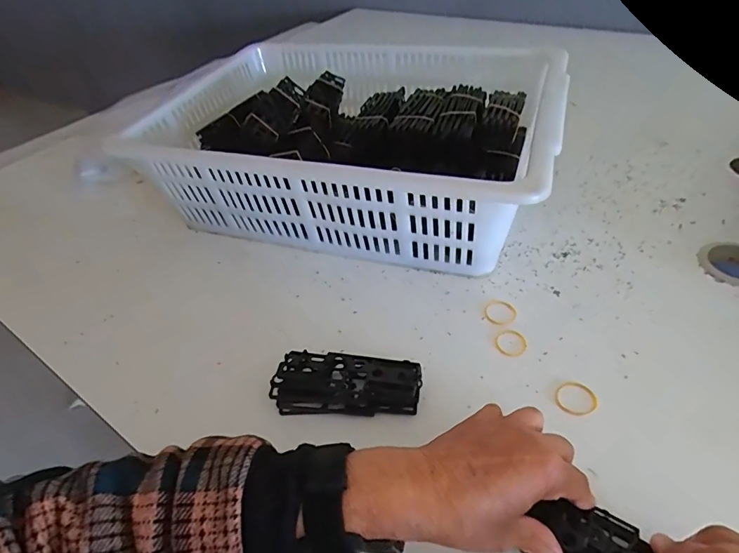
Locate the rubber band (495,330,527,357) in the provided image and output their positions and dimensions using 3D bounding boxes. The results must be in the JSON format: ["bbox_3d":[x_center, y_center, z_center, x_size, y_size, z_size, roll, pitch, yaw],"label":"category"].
[{"bbox_3d":[0.134,0.062,0.432,0.029,0.004,0.032,5,44,13],"label":"rubber band"}]

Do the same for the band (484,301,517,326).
[{"bbox_3d":[0.132,0.036,0.459,0.031,0.004,0.034,-4,43,4],"label":"band"}]

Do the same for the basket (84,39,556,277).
[{"bbox_3d":[-0.022,-0.190,0.621,0.488,0.136,0.384,9,45,17],"label":"basket"}]

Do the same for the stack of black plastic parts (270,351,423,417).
[{"bbox_3d":[-0.019,0.095,0.403,0.125,0.030,0.050,-2,43,6],"label":"stack of black plastic parts"}]

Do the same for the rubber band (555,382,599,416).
[{"bbox_3d":[0.173,0.102,0.382,0.033,0.004,0.030,-19,44,-12],"label":"rubber band"}]

